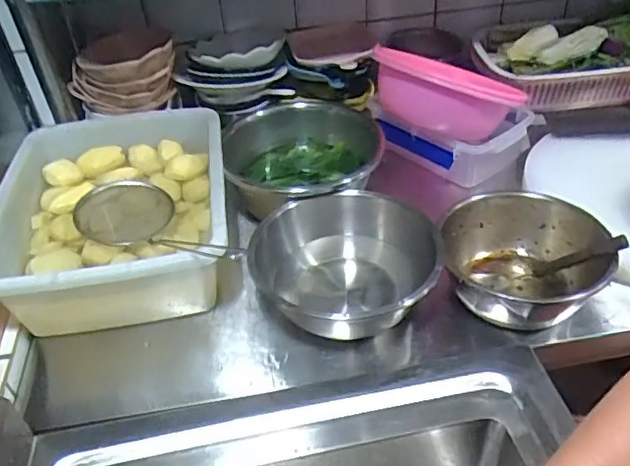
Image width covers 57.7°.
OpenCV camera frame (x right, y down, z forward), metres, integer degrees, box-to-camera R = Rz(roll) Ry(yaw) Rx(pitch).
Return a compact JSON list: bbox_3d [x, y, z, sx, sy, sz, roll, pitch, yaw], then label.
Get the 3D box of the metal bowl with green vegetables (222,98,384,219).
[{"bbox_3d":[-0.024,-0.106,0.900,0.250,0.119,0.244,-3,40,2],"label":"metal bowl with green vegetables"}]

